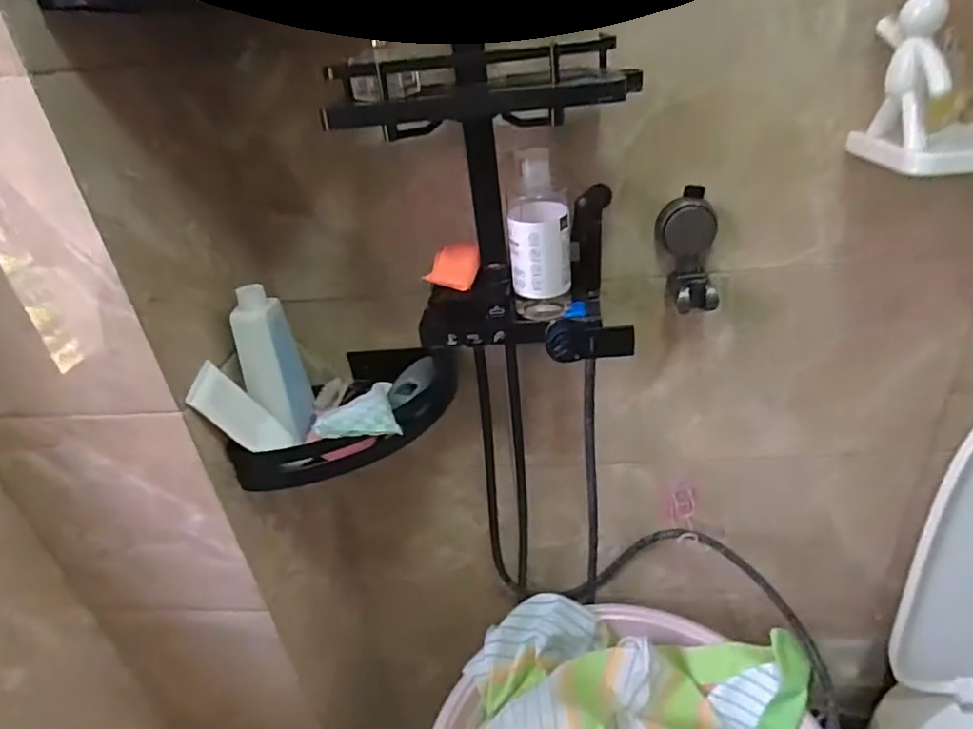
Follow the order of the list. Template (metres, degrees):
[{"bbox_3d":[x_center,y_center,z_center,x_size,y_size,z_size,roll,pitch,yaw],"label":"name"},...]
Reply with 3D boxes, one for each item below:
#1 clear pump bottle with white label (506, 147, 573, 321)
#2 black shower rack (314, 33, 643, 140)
[{"bbox_3d":[0.058,-0.131,0.641,0.067,0.181,0.050,-2,31,5],"label":"clear pump bottle with white label"},{"bbox_3d":[-0.004,-0.258,0.550,0.279,0.069,0.092,-3,31,3],"label":"black shower rack"}]

